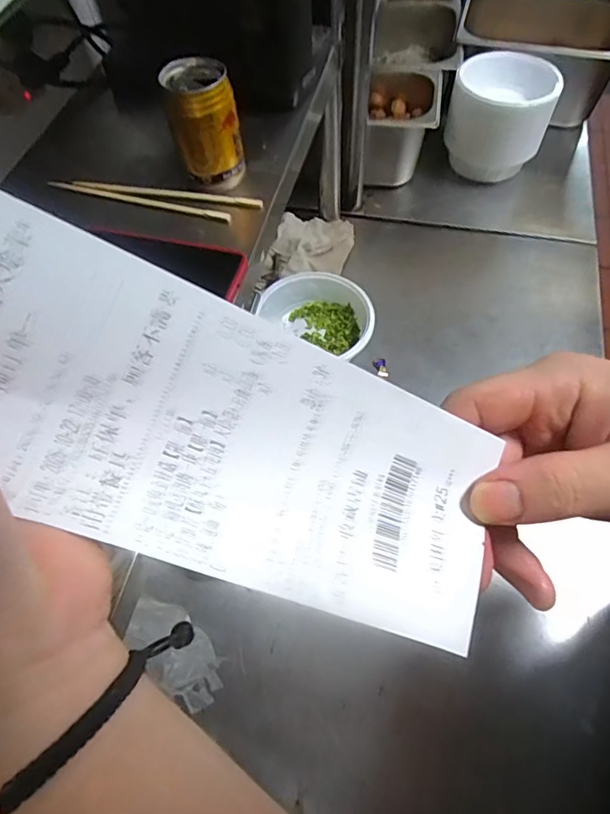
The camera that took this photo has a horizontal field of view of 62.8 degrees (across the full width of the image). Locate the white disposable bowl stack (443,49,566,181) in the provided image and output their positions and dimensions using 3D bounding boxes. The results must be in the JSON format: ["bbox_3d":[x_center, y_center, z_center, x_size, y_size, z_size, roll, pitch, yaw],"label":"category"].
[{"bbox_3d":[0.340,-0.516,0.890,0.160,0.142,0.160,14,63,10],"label":"white disposable bowl stack"}]

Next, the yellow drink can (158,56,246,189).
[{"bbox_3d":[-0.095,-0.266,0.476,0.059,0.089,0.061,-1,61,2],"label":"yellow drink can"}]

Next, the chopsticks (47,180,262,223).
[{"bbox_3d":[-0.150,-0.207,0.495,0.215,0.006,0.032,13,63,10],"label":"chopsticks"}]

